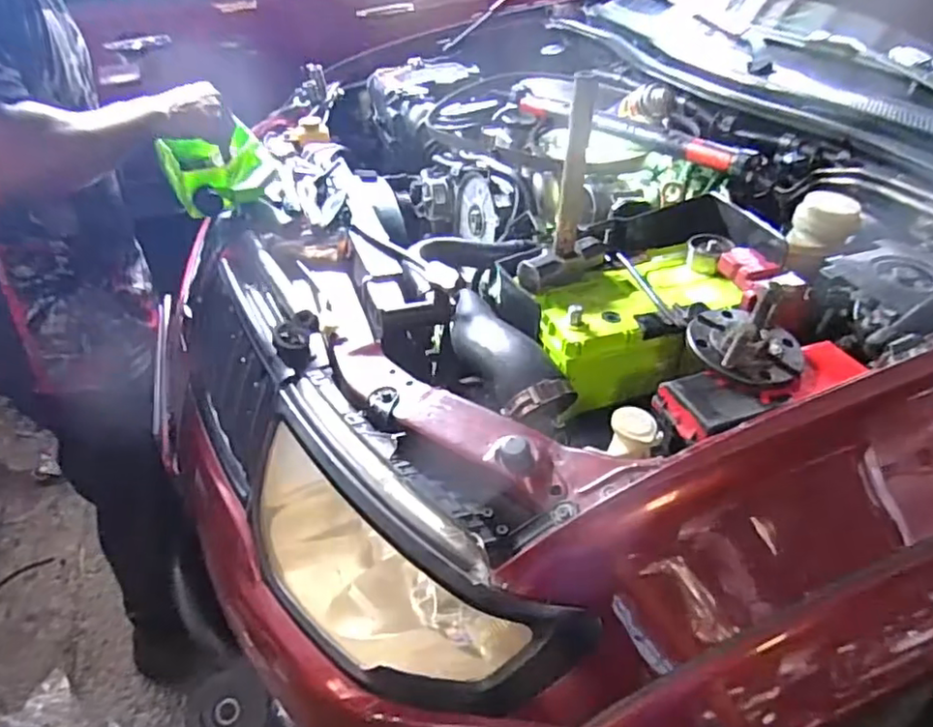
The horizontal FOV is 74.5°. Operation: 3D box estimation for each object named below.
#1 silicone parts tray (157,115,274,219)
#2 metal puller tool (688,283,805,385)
[{"bbox_3d":[-0.425,-0.337,1.037,0.148,0.079,0.202,-20,43,-24],"label":"silicone parts tray"},{"bbox_3d":[0.304,-0.040,0.655,0.123,0.072,0.122,20,43,22],"label":"metal puller tool"}]

